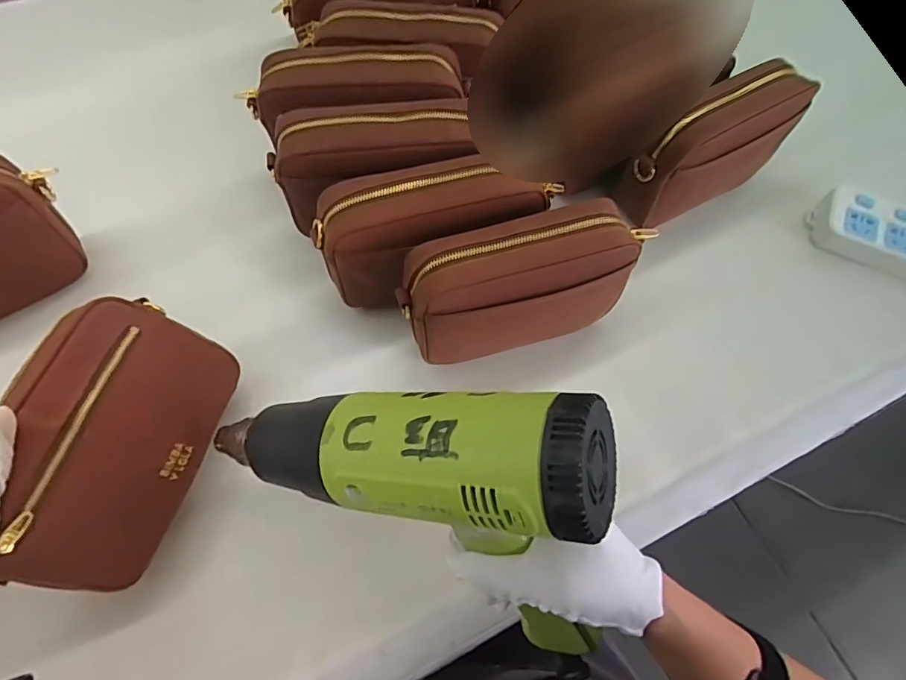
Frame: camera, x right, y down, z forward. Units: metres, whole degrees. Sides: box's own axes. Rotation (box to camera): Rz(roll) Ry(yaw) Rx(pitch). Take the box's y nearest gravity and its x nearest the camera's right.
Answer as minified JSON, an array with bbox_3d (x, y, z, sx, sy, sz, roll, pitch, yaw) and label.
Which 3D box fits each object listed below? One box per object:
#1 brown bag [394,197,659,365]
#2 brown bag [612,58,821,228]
[{"bbox_3d":[0.062,-0.048,0.419,0.208,0.098,0.082,-14,67,-9],"label":"brown bag"},{"bbox_3d":[0.250,-0.186,0.502,0.166,0.115,0.060,-28,70,-14],"label":"brown bag"}]

